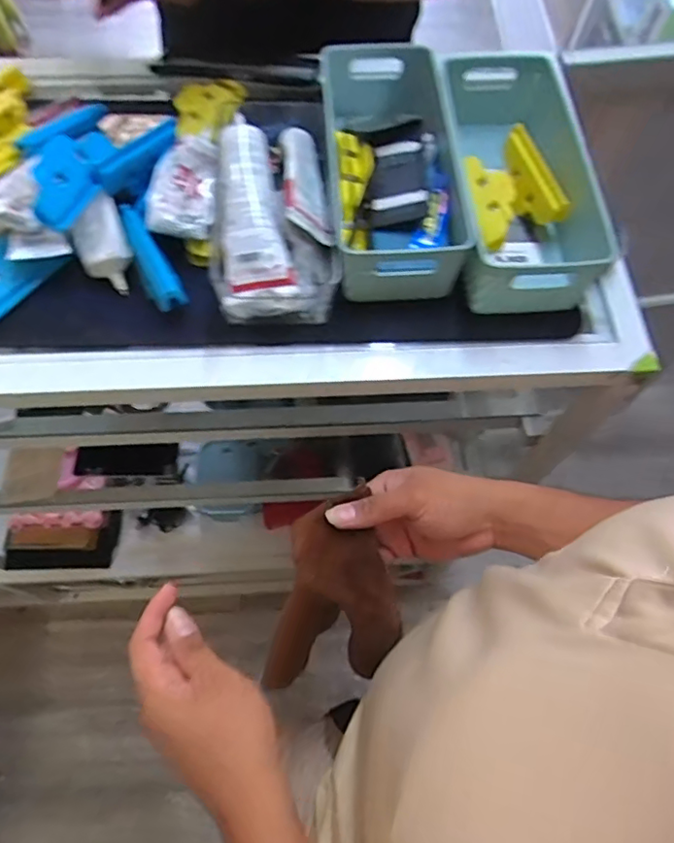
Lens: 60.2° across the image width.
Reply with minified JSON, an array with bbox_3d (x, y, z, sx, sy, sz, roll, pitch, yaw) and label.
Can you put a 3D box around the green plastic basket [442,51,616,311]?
[{"bbox_3d":[0.163,-0.208,0.521,0.120,0.085,0.251,0,65,-2],"label":"green plastic basket"}]

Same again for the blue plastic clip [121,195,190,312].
[{"bbox_3d":[-0.152,-0.133,0.478,0.027,0.034,0.097,-24,68,-12],"label":"blue plastic clip"}]

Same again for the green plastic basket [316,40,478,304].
[{"bbox_3d":[0.045,-0.219,0.506,0.107,0.067,0.235,1,65,-1],"label":"green plastic basket"}]

